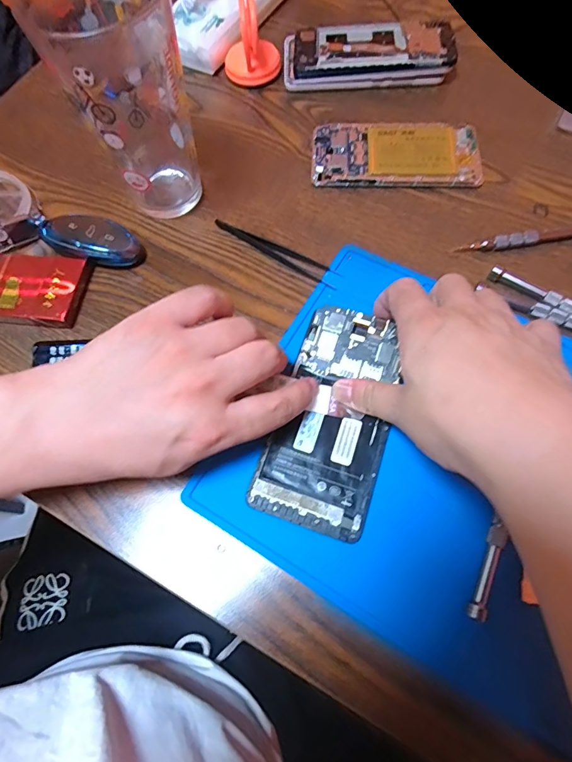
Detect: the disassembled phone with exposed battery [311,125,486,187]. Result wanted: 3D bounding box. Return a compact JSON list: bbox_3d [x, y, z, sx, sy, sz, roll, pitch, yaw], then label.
[{"bbox_3d":[0.095,-0.195,0.362,0.142,0.010,0.065,1,68,3],"label":"disassembled phone with exposed battery"}]

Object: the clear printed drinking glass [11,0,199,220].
[{"bbox_3d":[-0.107,-0.193,0.304,0.086,0.134,0.092,-14,68,-3],"label":"clear printed drinking glass"}]

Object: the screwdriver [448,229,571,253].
[{"bbox_3d":[0.184,-0.109,0.322,0.105,0.010,0.010,-10,68,-1],"label":"screwdriver"}]

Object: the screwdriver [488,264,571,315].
[{"bbox_3d":[0.194,-0.056,0.300,0.099,0.010,0.012,36,74,16],"label":"screwdriver"}]

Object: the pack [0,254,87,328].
[{"bbox_3d":[-0.209,-0.073,0.325,0.099,0.015,0.059,4,68,5],"label":"pack"}]

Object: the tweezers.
[{"bbox_3d":[-0.006,-0.106,0.333,0.114,0.004,0.017,33,73,15],"label":"tweezers"}]

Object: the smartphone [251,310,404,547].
[{"bbox_3d":[0.031,0.023,0.275,0.071,0.008,0.143,15,74,9],"label":"smartphone"}]

